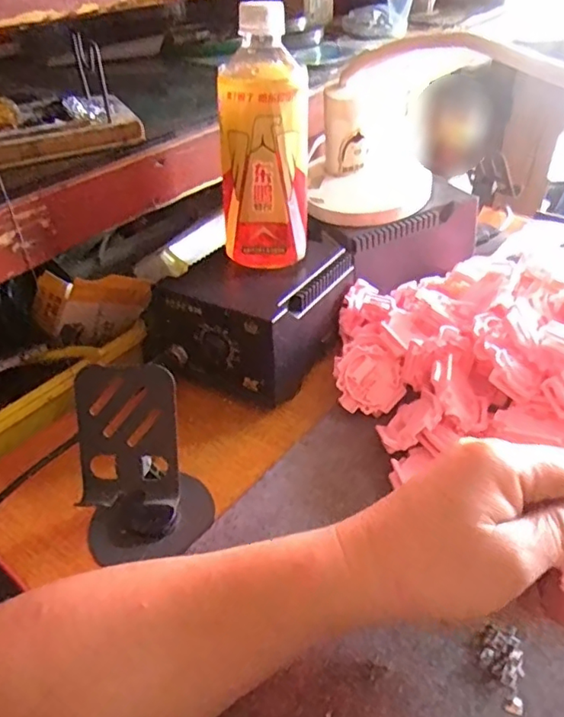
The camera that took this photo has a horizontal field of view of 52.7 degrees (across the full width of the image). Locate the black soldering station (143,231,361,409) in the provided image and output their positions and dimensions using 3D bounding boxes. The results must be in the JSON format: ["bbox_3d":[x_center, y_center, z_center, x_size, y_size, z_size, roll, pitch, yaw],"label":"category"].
[{"bbox_3d":[-0.022,-0.044,0.491,0.121,0.079,0.149,20,45,27],"label":"black soldering station"}]

